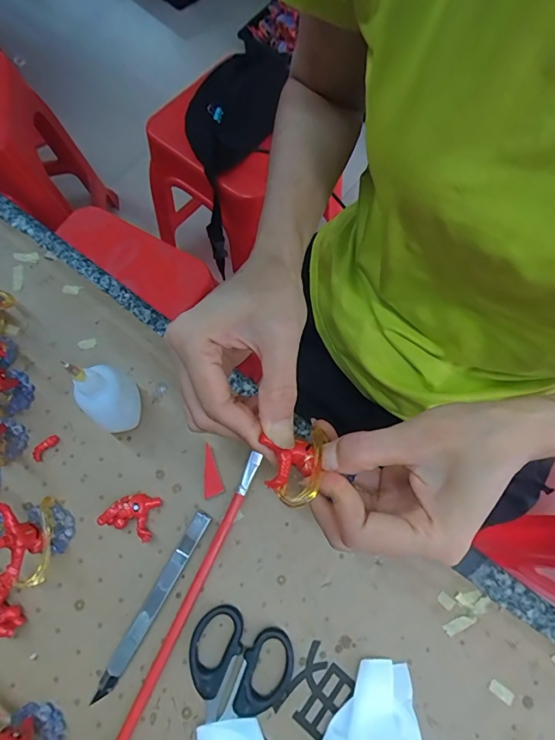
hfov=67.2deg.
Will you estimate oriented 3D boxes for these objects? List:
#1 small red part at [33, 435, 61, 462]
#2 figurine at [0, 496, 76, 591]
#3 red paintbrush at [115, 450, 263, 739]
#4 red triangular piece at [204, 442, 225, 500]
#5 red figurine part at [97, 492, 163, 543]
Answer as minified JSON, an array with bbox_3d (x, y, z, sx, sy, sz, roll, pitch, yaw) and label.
[{"bbox_3d":[-0.180,0.059,0.324,0.010,0.005,0.023,36,73,11],"label":"small red part"},{"bbox_3d":[-0.168,0.117,0.282,0.038,0.047,0.057,5,69,0],"label":"figurine"},{"bbox_3d":[-0.066,0.169,0.282,0.009,0.013,0.244,24,71,7],"label":"red paintbrush"},{"bbox_3d":[-0.052,0.076,0.316,0.015,0.006,0.038,-19,71,-9],"label":"red triangular piece"},{"bbox_3d":[-0.104,0.104,0.304,0.036,0.016,0.030,20,70,6],"label":"red figurine part"}]

